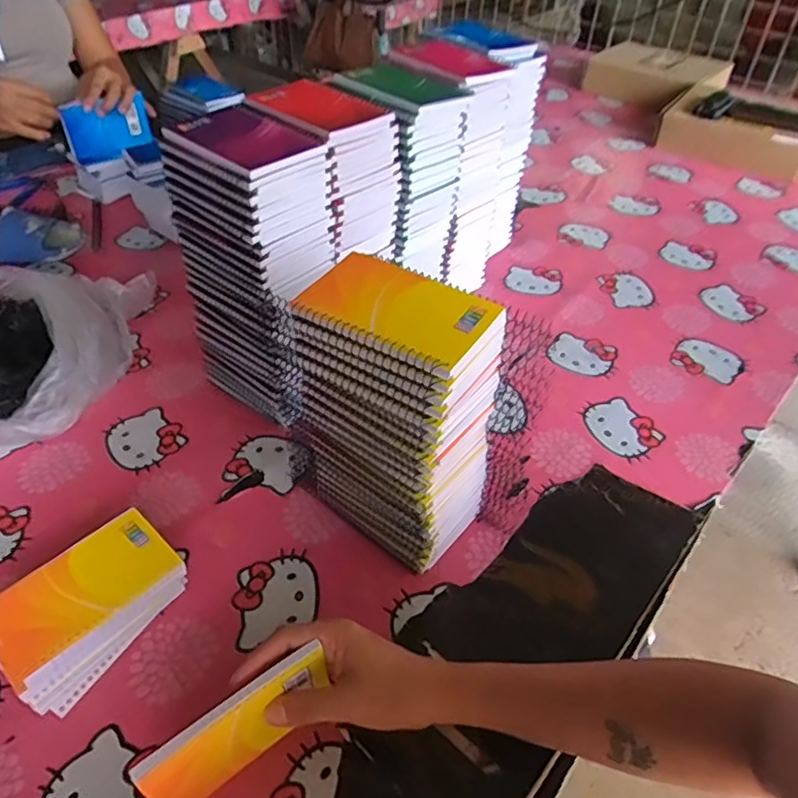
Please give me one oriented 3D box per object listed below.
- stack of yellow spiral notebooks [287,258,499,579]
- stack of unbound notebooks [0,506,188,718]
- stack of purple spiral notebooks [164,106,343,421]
[{"bbox_3d":[-0.001,0.020,0.499,0.131,0.241,0.090,29,51,26],"label":"stack of yellow spiral notebooks"},{"bbox_3d":[-0.246,0.165,0.482,0.092,0.043,0.136,32,53,28],"label":"stack of unbound notebooks"},{"bbox_3d":[-0.134,-0.121,0.610,0.124,0.284,0.110,29,51,26],"label":"stack of purple spiral notebooks"}]

